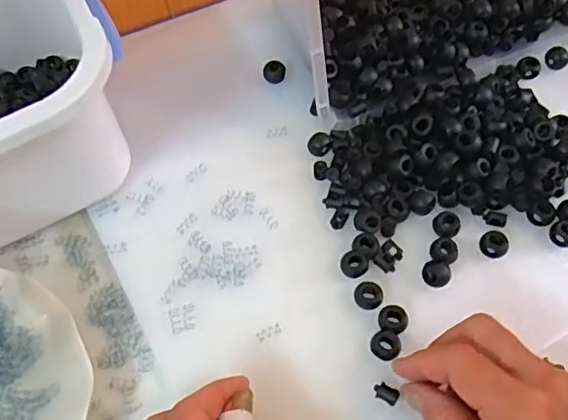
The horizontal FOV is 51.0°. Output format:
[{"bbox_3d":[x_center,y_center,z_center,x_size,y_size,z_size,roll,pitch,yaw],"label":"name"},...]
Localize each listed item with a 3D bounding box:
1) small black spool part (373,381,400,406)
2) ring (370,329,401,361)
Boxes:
[{"bbox_3d":[0.059,0.105,0.342,0.015,0.004,0.010,24,63,13],"label":"small black spool part"},{"bbox_3d":[0.061,0.080,0.355,0.017,0.004,0.017,-1,60,2],"label":"ring"}]

